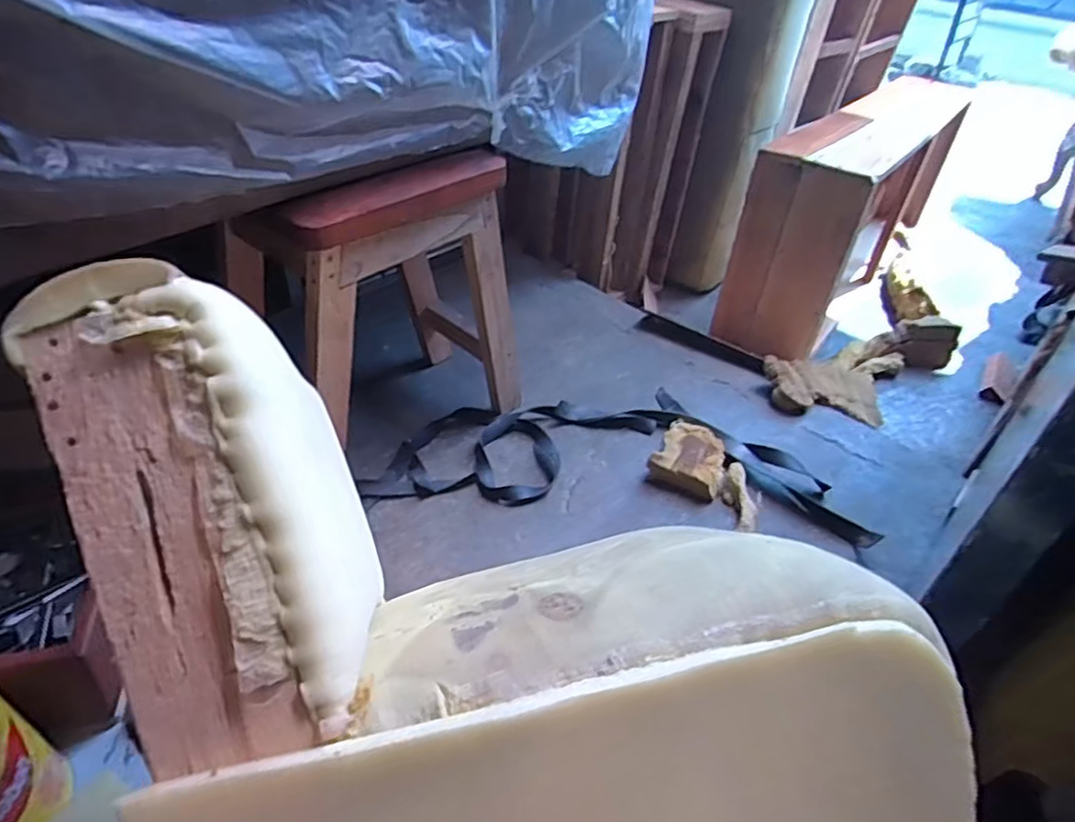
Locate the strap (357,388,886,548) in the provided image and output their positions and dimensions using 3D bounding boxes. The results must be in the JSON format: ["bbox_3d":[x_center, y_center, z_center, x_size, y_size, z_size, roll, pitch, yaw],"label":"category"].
[{"bbox_3d":[0.121,0.074,1.125,0.785,0.043,0.313,6,41,1],"label":"strap"}]

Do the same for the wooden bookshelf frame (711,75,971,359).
[{"bbox_3d":[0.829,-0.555,1.729,0.250,0.489,0.897,31,47,27],"label":"wooden bookshelf frame"}]

